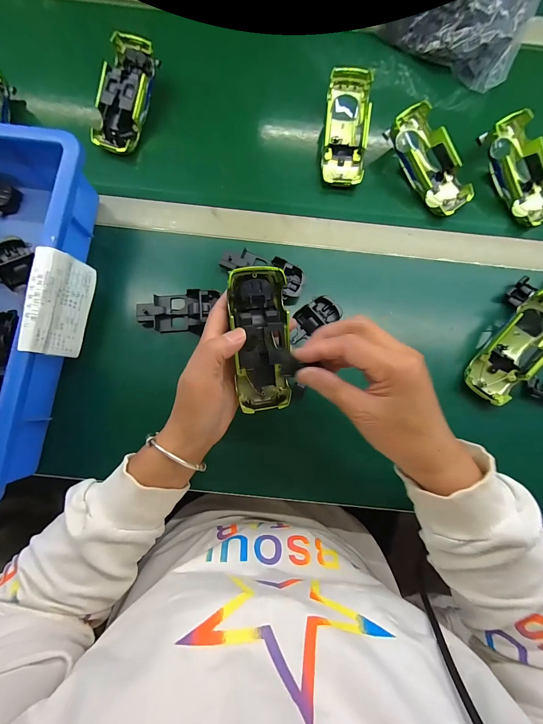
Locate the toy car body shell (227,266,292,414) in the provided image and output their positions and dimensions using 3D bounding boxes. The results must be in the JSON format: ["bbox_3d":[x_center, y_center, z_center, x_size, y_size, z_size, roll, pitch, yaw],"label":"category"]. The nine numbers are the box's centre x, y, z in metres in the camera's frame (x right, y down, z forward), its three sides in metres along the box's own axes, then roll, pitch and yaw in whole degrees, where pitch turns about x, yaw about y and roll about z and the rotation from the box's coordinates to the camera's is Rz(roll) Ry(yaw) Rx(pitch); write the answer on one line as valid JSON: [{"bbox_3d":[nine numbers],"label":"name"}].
[{"bbox_3d":[-0.009,-0.020,0.285,0.051,0.038,0.132,-4,108,-2],"label":"toy car body shell"}]

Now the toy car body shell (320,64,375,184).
[{"bbox_3d":[0.096,-0.297,0.384,0.054,0.040,0.139,6,82,-1],"label":"toy car body shell"}]

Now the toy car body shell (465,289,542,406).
[{"bbox_3d":[0.278,-0.016,0.338,0.060,0.045,0.133,41,83,4],"label":"toy car body shell"}]

